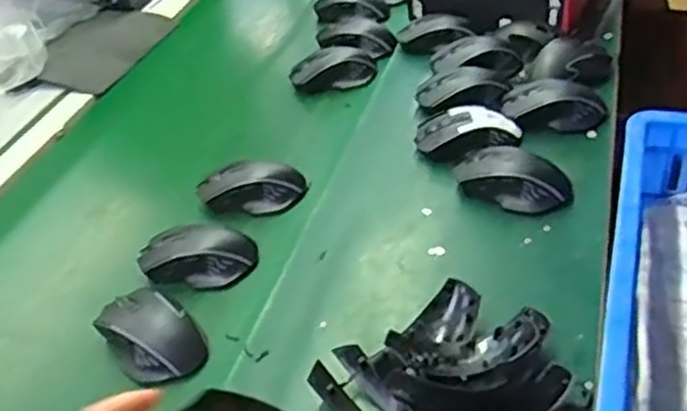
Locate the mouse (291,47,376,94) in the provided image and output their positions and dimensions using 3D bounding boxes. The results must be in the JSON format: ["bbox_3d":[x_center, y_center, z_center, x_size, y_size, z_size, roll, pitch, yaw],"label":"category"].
[{"bbox_3d":[-0.014,-0.185,1.011,0.112,0.034,0.061,-4,39,4],"label":"mouse"}]

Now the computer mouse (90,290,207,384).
[{"bbox_3d":[-0.173,0.116,0.676,0.072,0.041,0.101,-31,45,-26],"label":"computer mouse"}]

